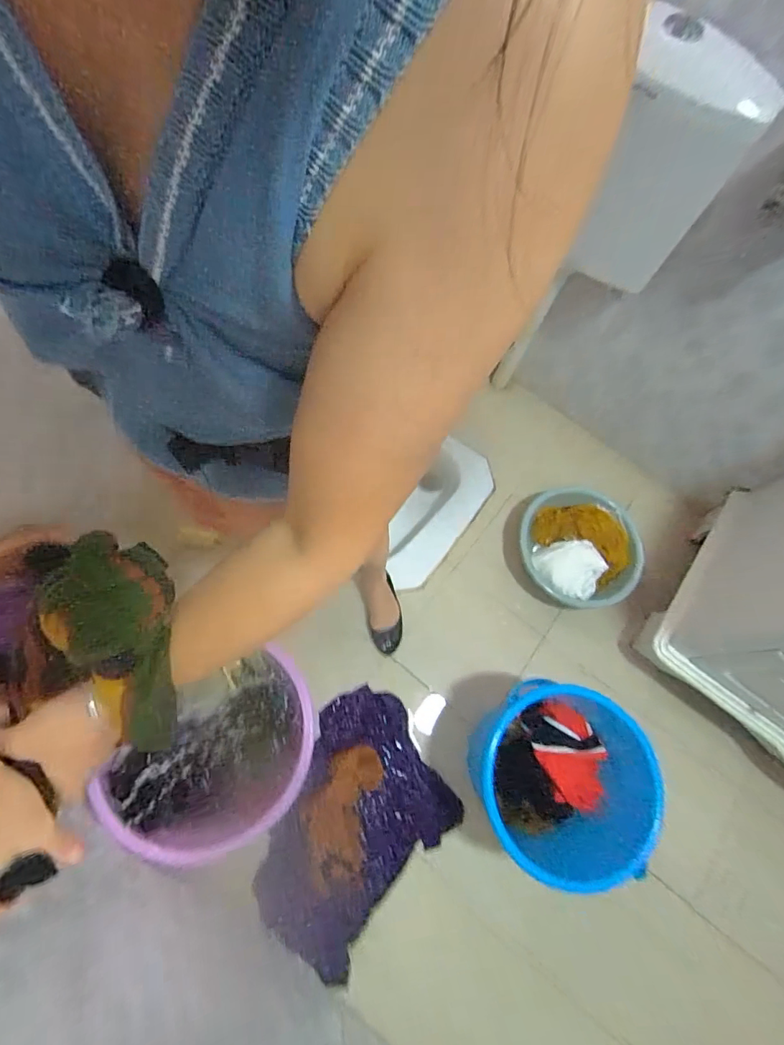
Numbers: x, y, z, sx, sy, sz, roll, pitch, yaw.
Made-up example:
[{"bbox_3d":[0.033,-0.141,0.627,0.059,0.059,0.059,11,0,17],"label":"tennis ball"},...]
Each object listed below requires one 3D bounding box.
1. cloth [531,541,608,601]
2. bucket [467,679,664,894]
[{"bbox_3d":[0.456,0.108,1.189,0.155,0.043,0.169,-40,79,-16],"label":"cloth"},{"bbox_3d":[0.331,0.513,0.949,0.307,0.294,0.323,1,71,-4],"label":"bucket"}]

